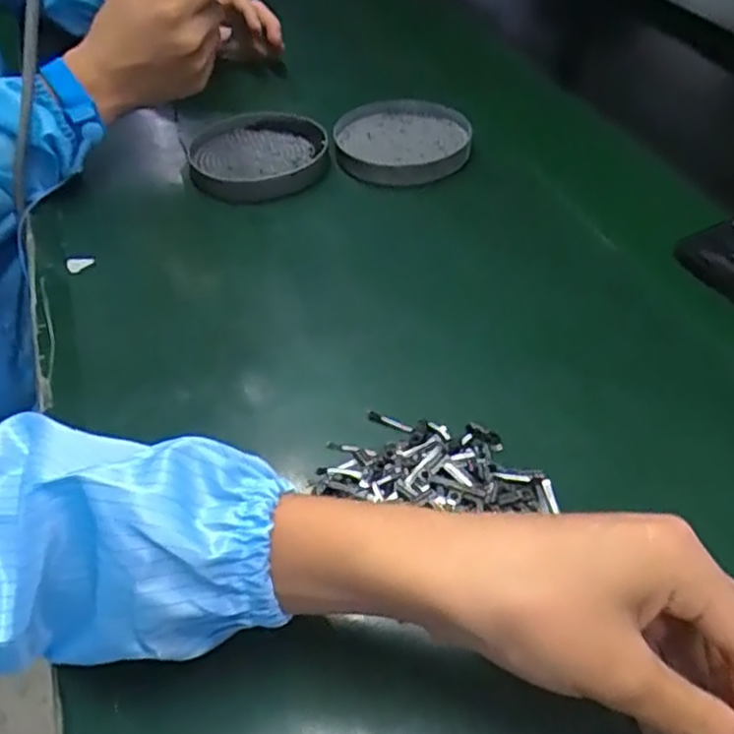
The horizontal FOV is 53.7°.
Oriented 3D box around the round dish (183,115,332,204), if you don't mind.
[{"bbox_3d":[-0.092,-0.181,0.616,0.113,0.028,0.117,-1,43,1],"label":"round dish"}]

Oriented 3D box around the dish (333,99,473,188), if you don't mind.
[{"bbox_3d":[0.030,-0.193,0.619,0.113,0.018,0.122,-1,43,1],"label":"dish"}]

